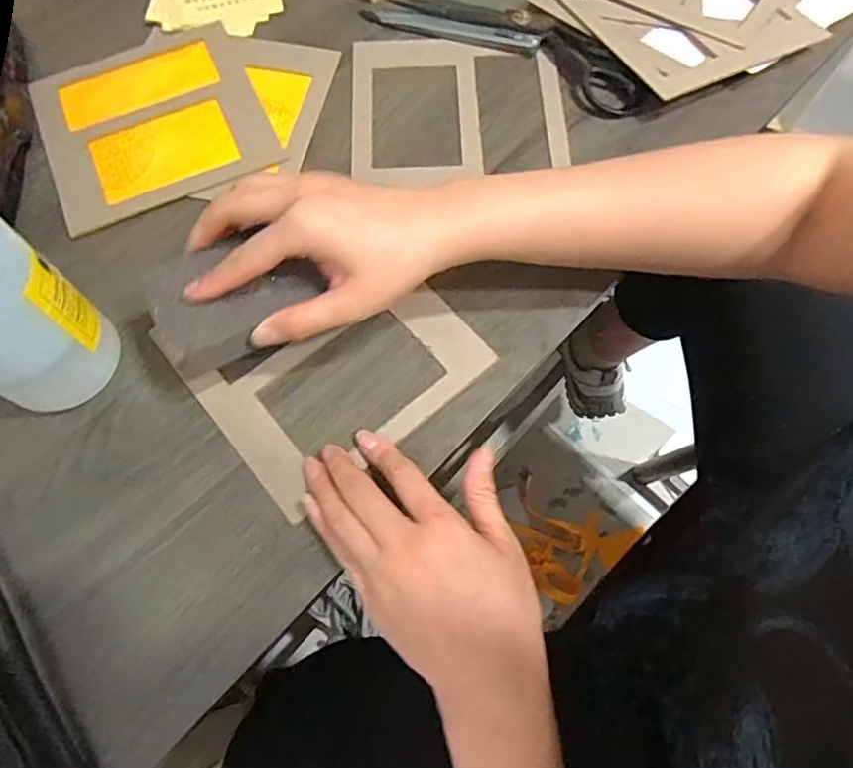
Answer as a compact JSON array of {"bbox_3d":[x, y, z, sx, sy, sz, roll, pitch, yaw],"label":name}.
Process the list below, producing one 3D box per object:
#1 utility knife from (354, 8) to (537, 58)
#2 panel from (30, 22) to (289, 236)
[{"bbox_3d":[0.018,-0.304,0.507,0.154,0.009,0.019,17,70,7],"label":"utility knife"},{"bbox_3d":[-0.217,-0.210,0.473,0.166,0.007,0.161,-24,71,-8],"label":"panel"}]

